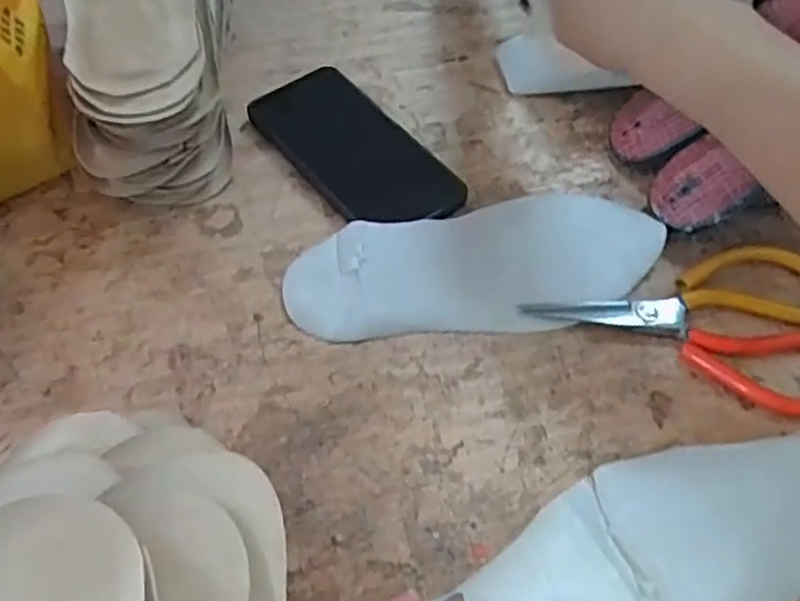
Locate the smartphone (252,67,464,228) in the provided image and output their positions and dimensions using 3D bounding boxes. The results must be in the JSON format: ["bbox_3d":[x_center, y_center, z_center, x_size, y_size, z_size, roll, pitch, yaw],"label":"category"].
[{"bbox_3d":[-0.034,-0.103,0.472,0.075,0.016,0.163,-34,63,-20],"label":"smartphone"}]

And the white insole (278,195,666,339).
[{"bbox_3d":[0.046,-0.020,0.415,0.226,0.026,0.076,-5,57,-3],"label":"white insole"}]

